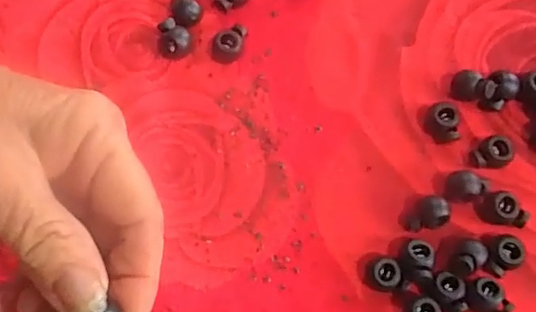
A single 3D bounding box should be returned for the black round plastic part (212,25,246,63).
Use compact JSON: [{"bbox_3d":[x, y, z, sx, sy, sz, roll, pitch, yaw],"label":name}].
[{"bbox_3d":[-0.018,-0.055,0.278,0.017,0.013,0.011,-23,74,-7],"label":"black round plastic part"}]

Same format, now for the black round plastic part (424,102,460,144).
[{"bbox_3d":[0.083,-0.016,0.267,0.012,0.013,0.017,-5,73,-2],"label":"black round plastic part"}]

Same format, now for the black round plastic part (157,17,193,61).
[{"bbox_3d":[-0.047,-0.057,0.275,0.015,0.014,0.013,24,74,7],"label":"black round plastic part"}]

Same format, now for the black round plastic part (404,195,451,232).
[{"bbox_3d":[0.071,0.026,0.254,0.018,0.014,0.014,-6,73,-2],"label":"black round plastic part"}]

